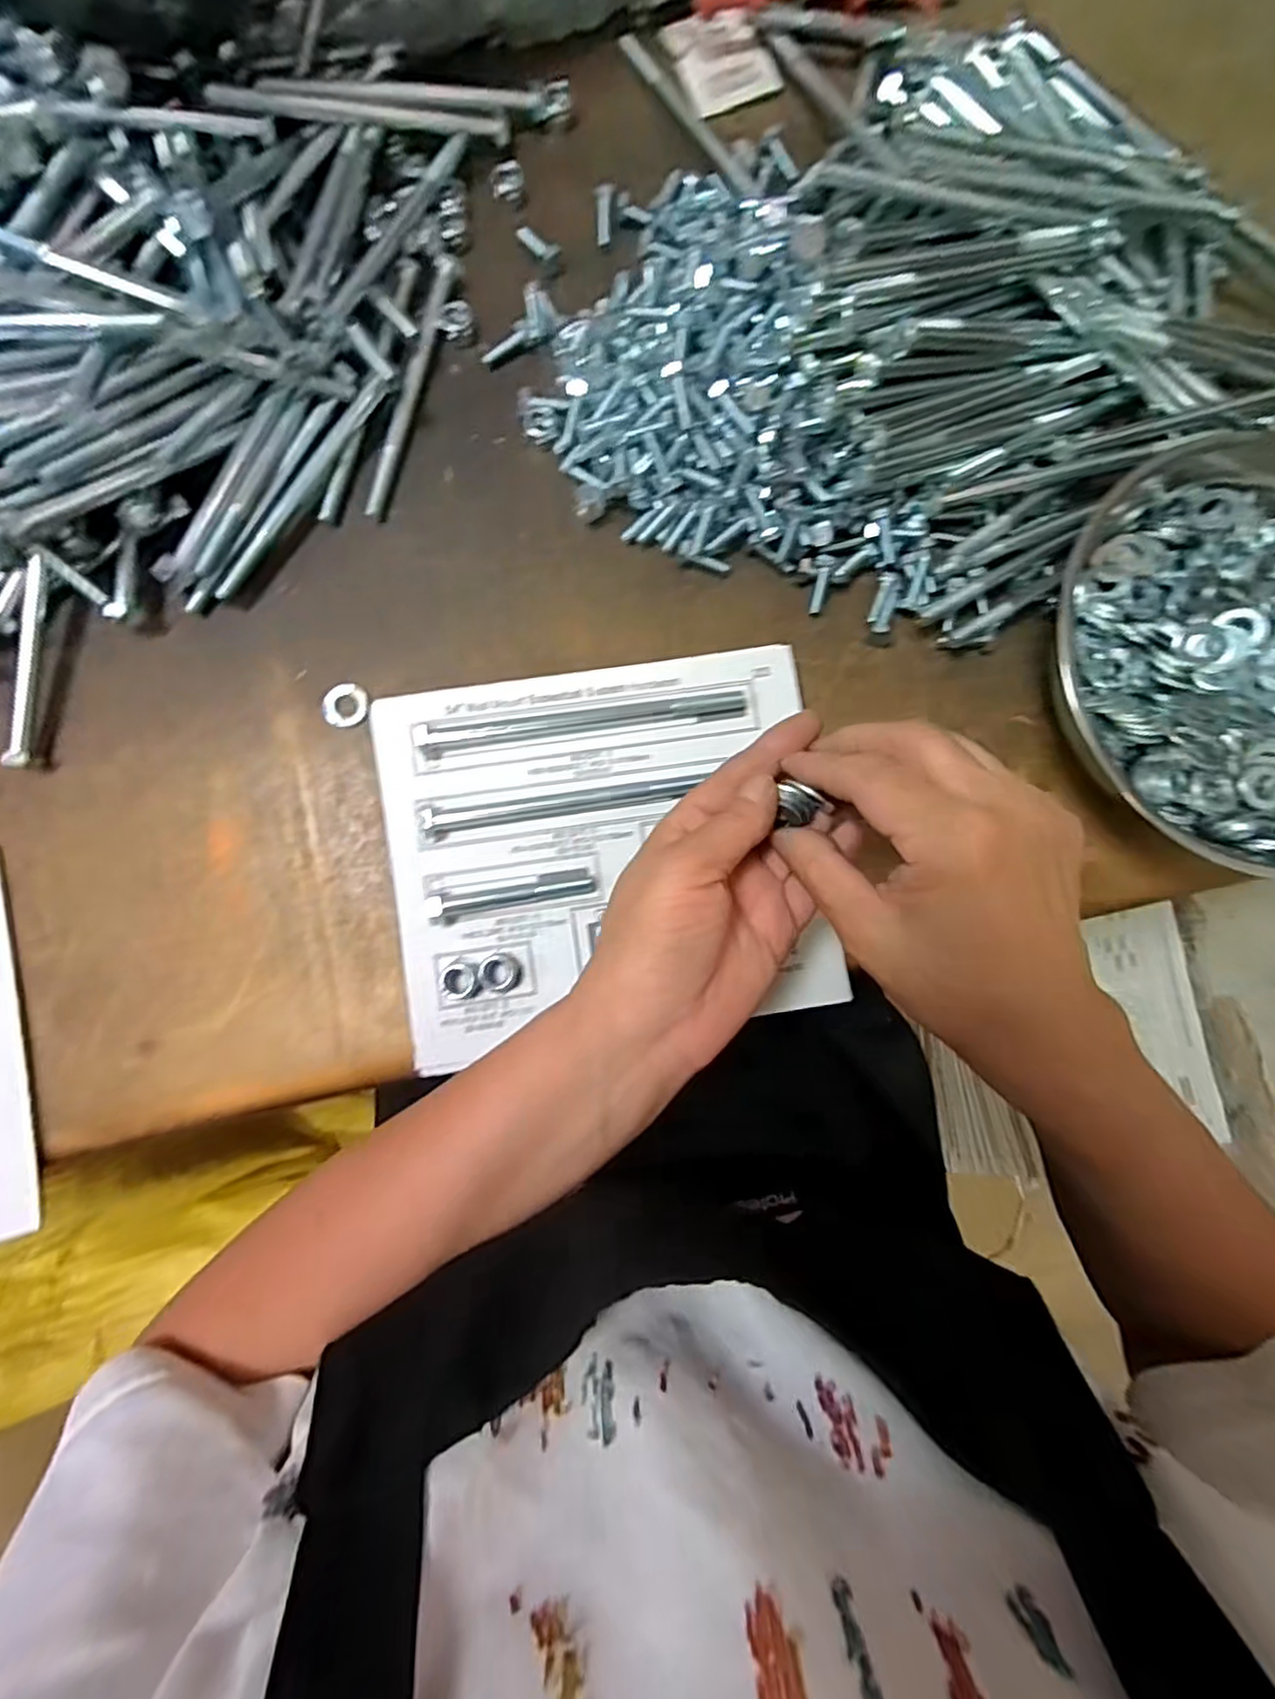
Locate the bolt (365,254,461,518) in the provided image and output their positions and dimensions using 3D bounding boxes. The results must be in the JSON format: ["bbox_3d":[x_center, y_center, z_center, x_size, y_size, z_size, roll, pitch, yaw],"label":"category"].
[{"bbox_3d":[-0.127,-0.260,0.374,0.011,0.011,0.153,16,85,-1],"label":"bolt"}]

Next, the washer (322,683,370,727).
[{"bbox_3d":[-0.159,-0.079,0.363,0.024,0.004,0.024,0,85,-3],"label":"washer"}]

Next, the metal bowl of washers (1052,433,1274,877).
[{"bbox_3d":[0.314,-0.100,0.349,0.211,0.062,0.215,0,85,-3],"label":"metal bowl of washers"}]

